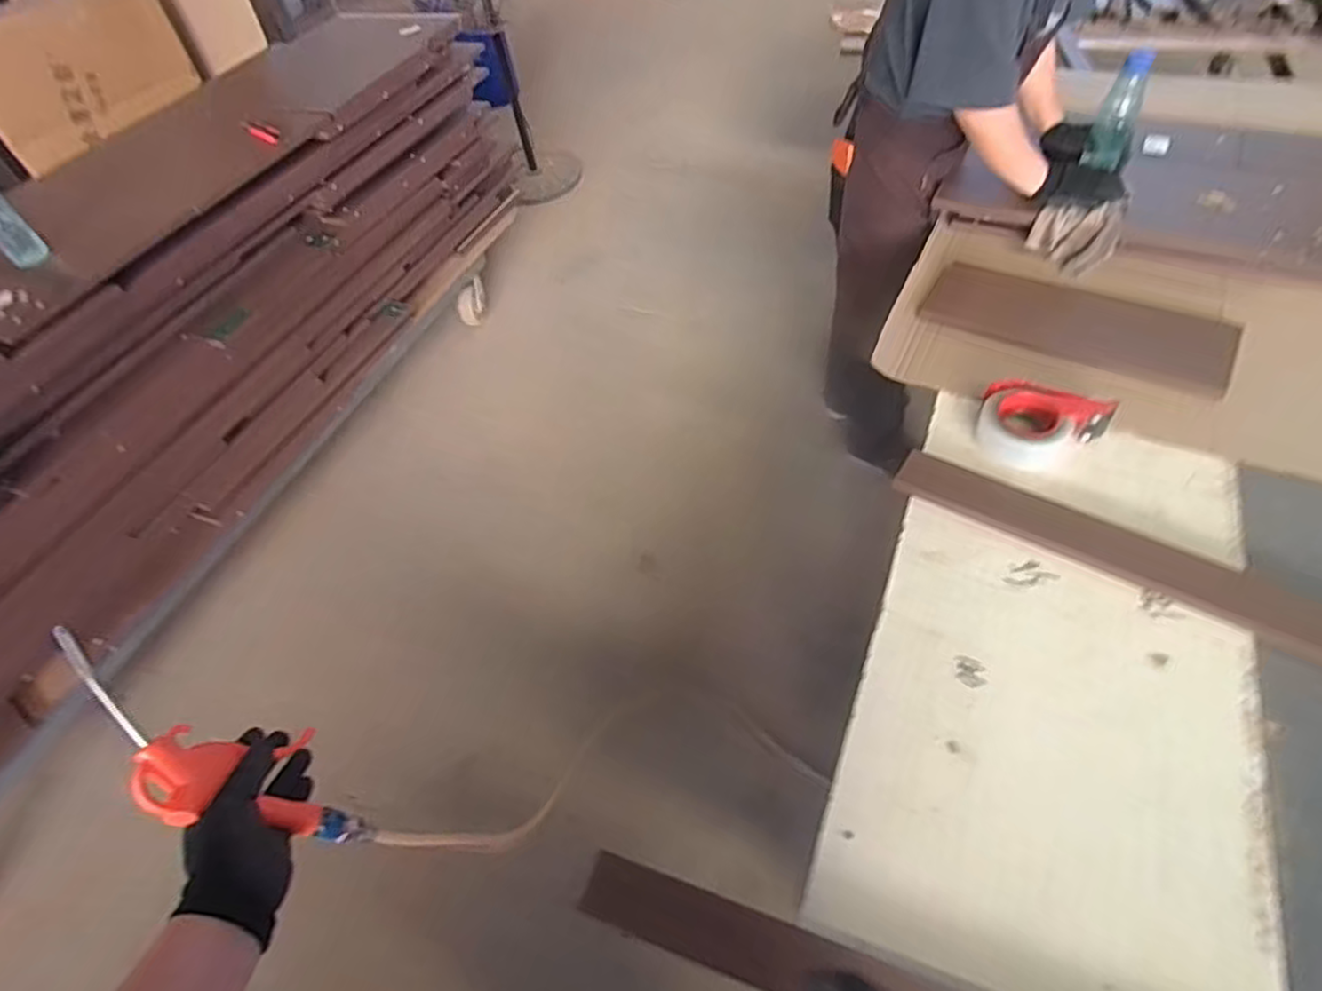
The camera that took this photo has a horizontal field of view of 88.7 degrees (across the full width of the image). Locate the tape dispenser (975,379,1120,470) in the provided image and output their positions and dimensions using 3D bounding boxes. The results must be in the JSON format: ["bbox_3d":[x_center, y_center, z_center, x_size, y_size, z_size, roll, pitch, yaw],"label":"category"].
[{"bbox_3d":[0.549,-0.096,0.973,0.171,0.071,0.109,16,56,19],"label":"tape dispenser"}]

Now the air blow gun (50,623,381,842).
[{"bbox_3d":[-0.333,0.203,0.513,0.048,0.276,0.089,-12,42,42],"label":"air blow gun"}]

